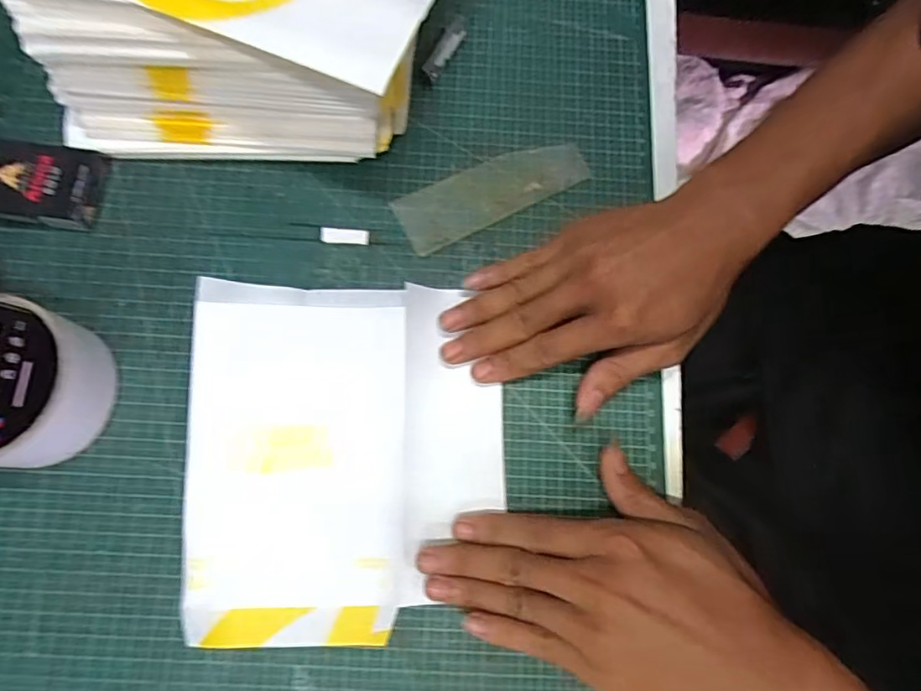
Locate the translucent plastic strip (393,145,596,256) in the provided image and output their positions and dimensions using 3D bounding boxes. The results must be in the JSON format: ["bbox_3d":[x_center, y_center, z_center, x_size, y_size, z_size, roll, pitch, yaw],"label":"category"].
[{"bbox_3d":[0.021,-0.099,0.367,0.122,0.004,0.042,-26,77,-8],"label":"translucent plastic strip"}]

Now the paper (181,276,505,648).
[{"bbox_3d":[-0.061,0.057,0.314,0.164,0.026,0.189,0,75,-1],"label":"paper"}]

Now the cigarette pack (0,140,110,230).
[{"bbox_3d":[-0.267,-0.098,0.348,0.098,0.022,0.048,5,75,0],"label":"cigarette pack"}]

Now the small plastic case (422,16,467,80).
[{"bbox_3d":[-0.009,-0.197,0.385,0.013,0.005,0.052,27,76,6],"label":"small plastic case"}]

